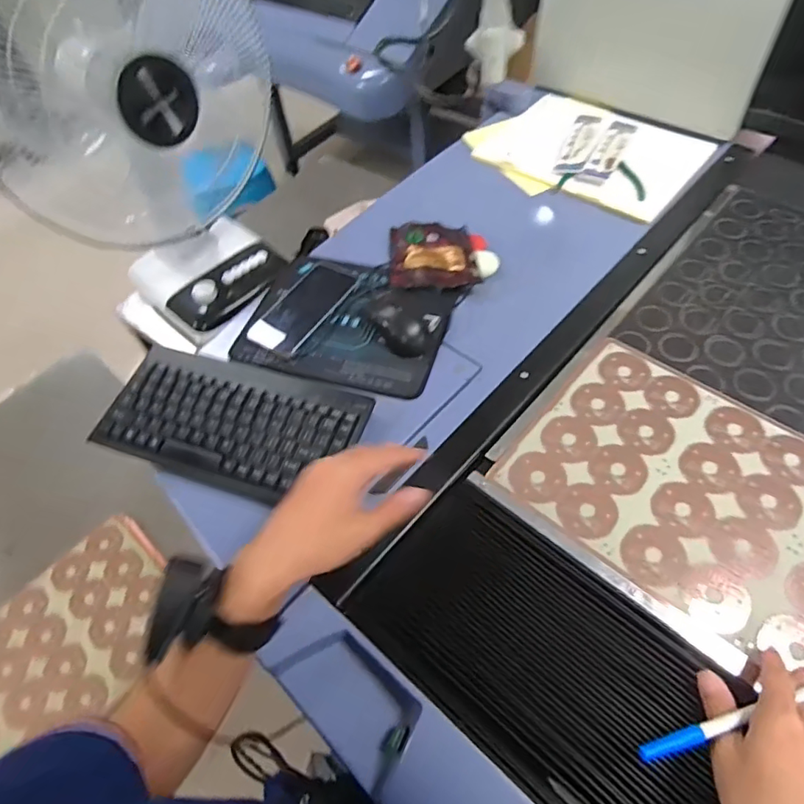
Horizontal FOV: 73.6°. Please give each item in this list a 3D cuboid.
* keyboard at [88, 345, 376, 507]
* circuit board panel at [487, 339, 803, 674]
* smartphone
[{"bbox_3d":[-0.190,0.019,0.595,0.284,0.020,0.143,15,58,13],"label":"keyboard"},{"bbox_3d":[0.362,0.131,0.493,0.506,0.008,0.242,34,65,26],"label":"circuit board panel"},{"bbox_3d":[-0.129,-0.125,0.715,0.074,0.013,0.160,26,62,20],"label":"smartphone"}]

